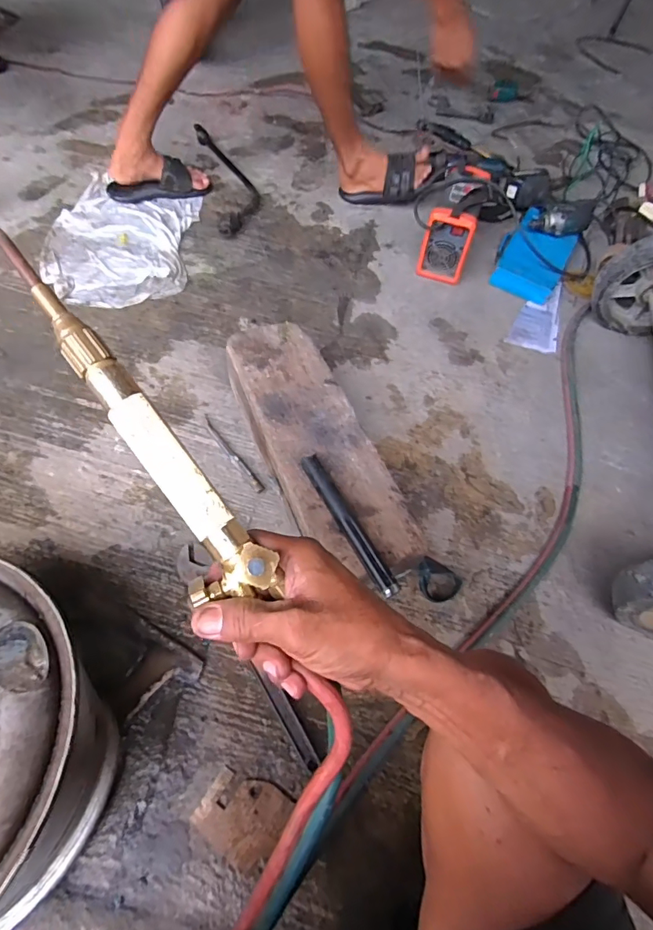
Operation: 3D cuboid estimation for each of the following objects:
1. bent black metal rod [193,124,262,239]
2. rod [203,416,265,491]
[{"bbox_3d":[-0.275,-0.832,1.293,0.129,0.051,0.532,-12,62,-10],"label":"bent black metal rod"},{"bbox_3d":[-0.180,-0.024,0.862,0.016,0.020,0.208,-32,68,-19],"label":"rod"}]

